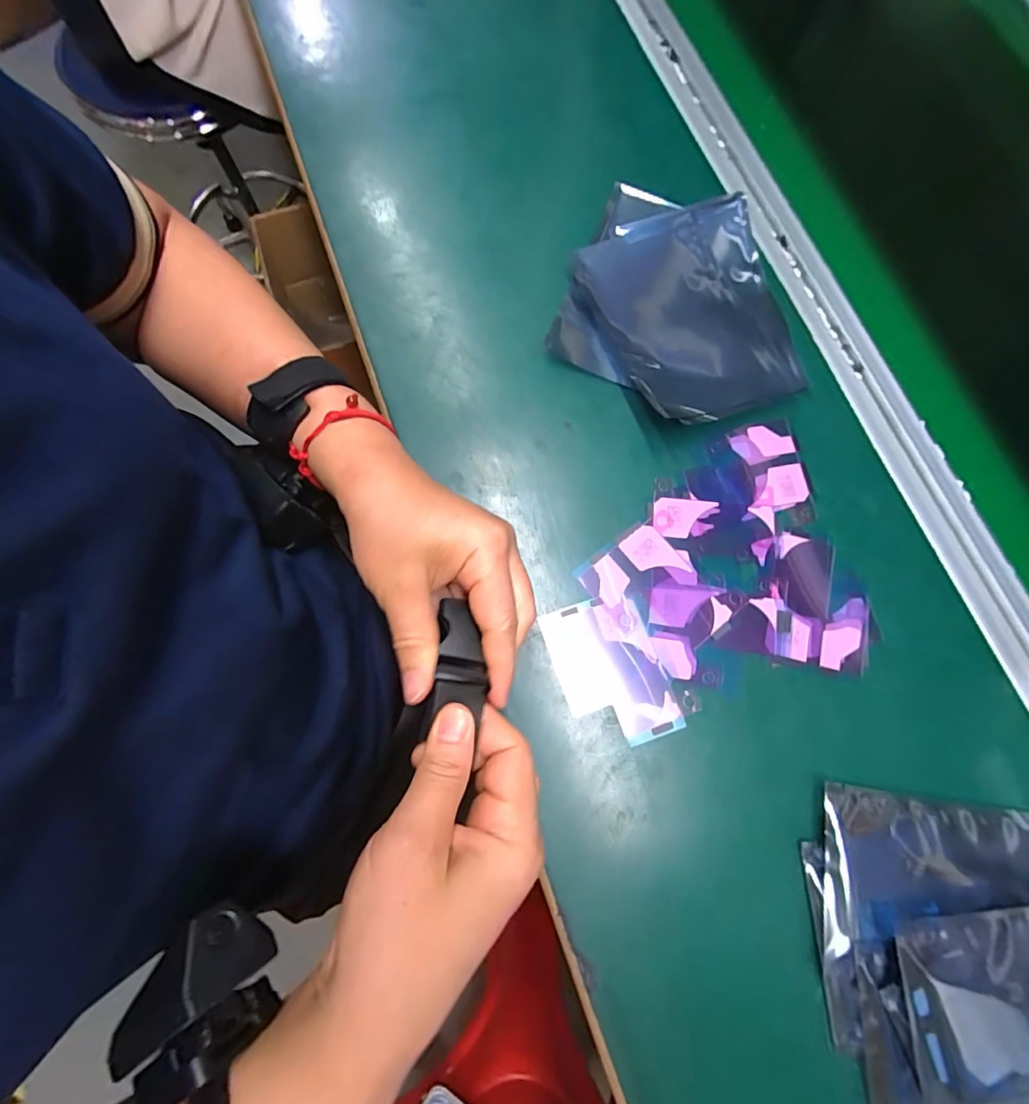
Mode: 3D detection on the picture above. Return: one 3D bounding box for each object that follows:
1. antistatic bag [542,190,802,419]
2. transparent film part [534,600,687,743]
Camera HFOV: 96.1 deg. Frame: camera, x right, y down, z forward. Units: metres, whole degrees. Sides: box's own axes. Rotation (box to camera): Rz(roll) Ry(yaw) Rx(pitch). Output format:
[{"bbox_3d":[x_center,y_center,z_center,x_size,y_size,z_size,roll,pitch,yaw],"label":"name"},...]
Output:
[{"bbox_3d":[0.115,-0.168,0.314,0.157,0.024,0.151,18,77,2],"label":"antistatic bag"},{"bbox_3d":[0.057,0.070,0.271,0.059,0.004,0.085,-20,78,-7],"label":"transparent film part"}]

